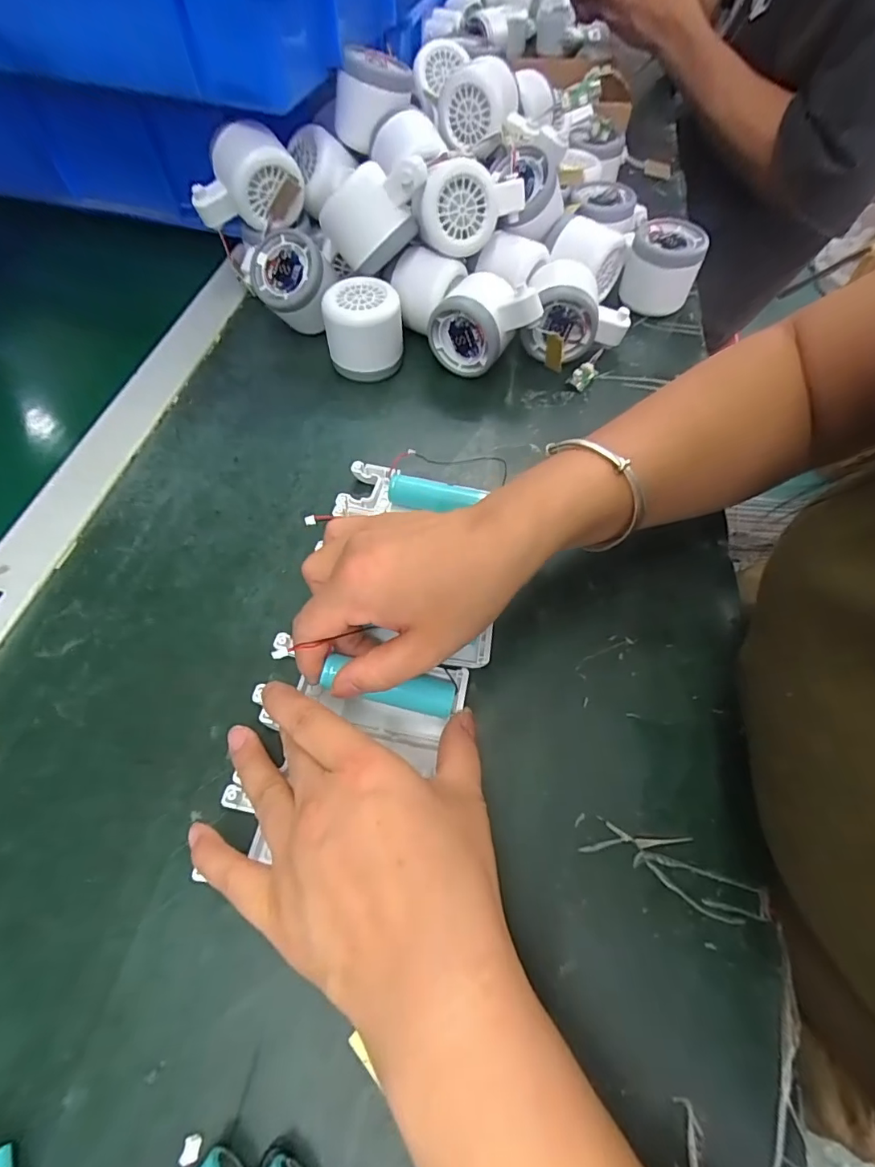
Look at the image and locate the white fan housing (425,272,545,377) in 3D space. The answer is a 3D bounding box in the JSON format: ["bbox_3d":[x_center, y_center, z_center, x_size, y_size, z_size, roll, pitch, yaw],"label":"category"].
[{"bbox_3d":[0.039,-0.199,0.379,0.078,0.066,0.054,21,62,11],"label":"white fan housing"}]

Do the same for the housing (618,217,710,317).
[{"bbox_3d":[0.193,-0.271,0.429,0.060,0.058,0.059,0,60,-1],"label":"housing"}]

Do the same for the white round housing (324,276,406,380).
[{"bbox_3d":[-0.056,-0.193,0.380,0.057,0.054,0.052,-7,60,-5],"label":"white round housing"}]

